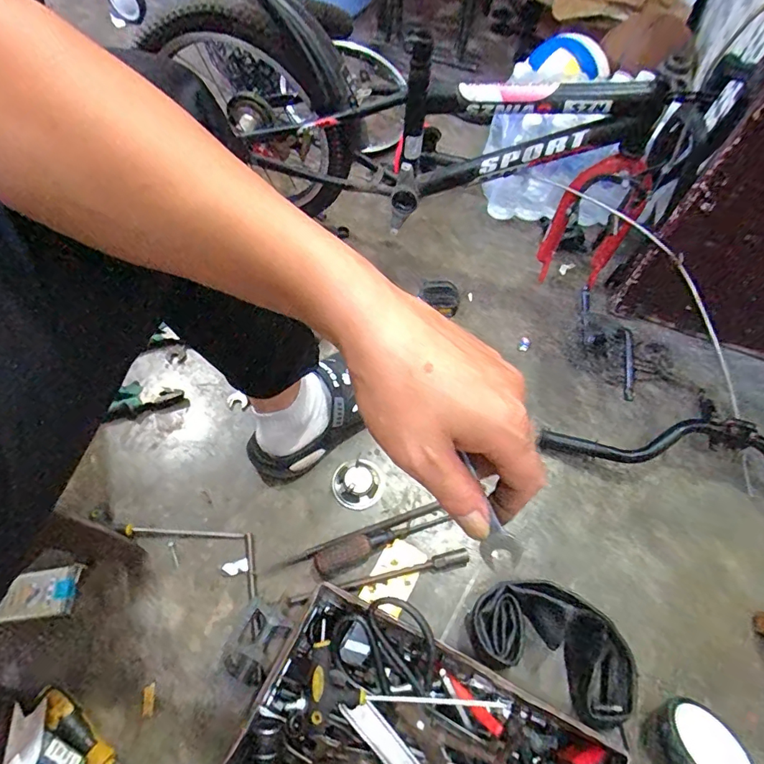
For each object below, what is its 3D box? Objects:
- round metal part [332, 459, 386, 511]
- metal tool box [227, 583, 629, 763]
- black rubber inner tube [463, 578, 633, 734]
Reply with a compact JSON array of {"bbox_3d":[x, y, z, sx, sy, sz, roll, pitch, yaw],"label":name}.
[{"bbox_3d":[-0.033,0.146,0.697,0.077,0.026,0.070,-35,67,-23],"label":"round metal part"},{"bbox_3d":[0.043,0.404,0.497,0.366,0.112,0.214,24,59,10],"label":"metal tool box"},{"bbox_3d":[0.215,0.321,0.585,0.208,0.078,0.122,26,60,11],"label":"black rubber inner tube"}]

